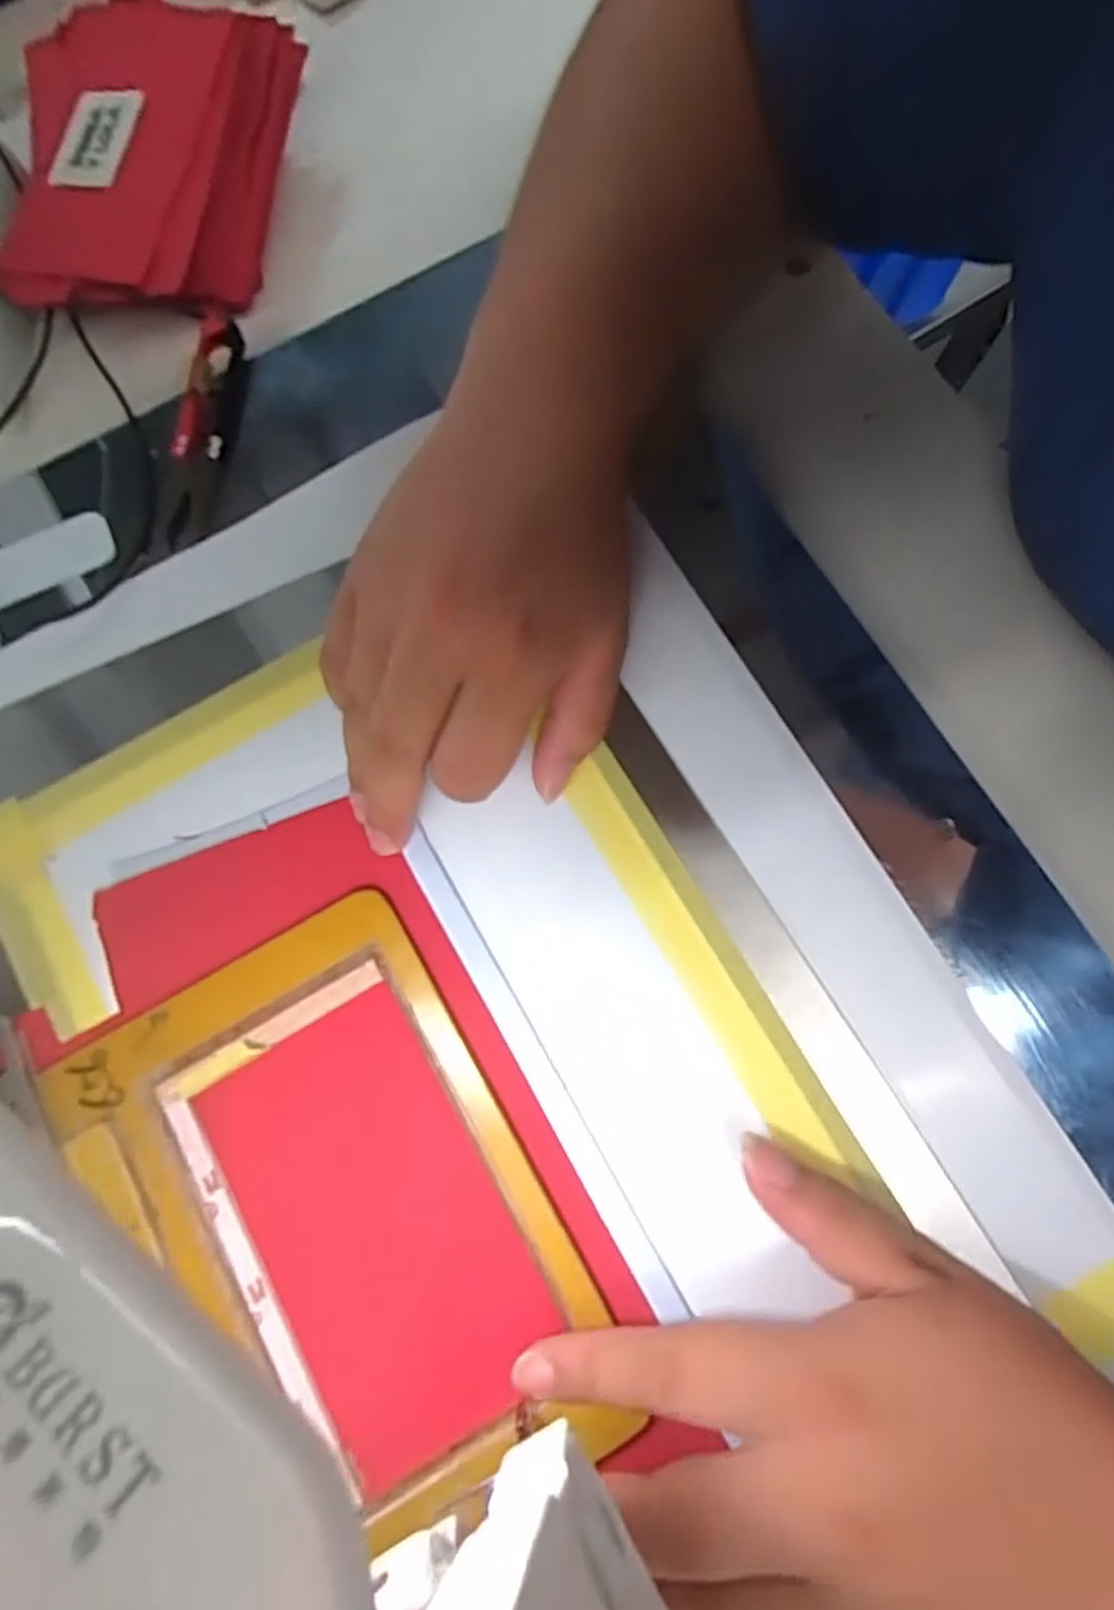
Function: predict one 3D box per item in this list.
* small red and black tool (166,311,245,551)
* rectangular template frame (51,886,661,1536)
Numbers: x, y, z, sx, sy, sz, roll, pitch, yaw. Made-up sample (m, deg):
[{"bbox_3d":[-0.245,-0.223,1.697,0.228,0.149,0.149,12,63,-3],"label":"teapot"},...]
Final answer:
[{"bbox_3d":[-0.152,-0.162,0.316,0.022,0.007,0.104,5,78,3],"label":"small red and black tool"},{"bbox_3d":[-0.074,0.142,0.248,0.133,0.010,0.194,-30,80,-6],"label":"rectangular template frame"}]

